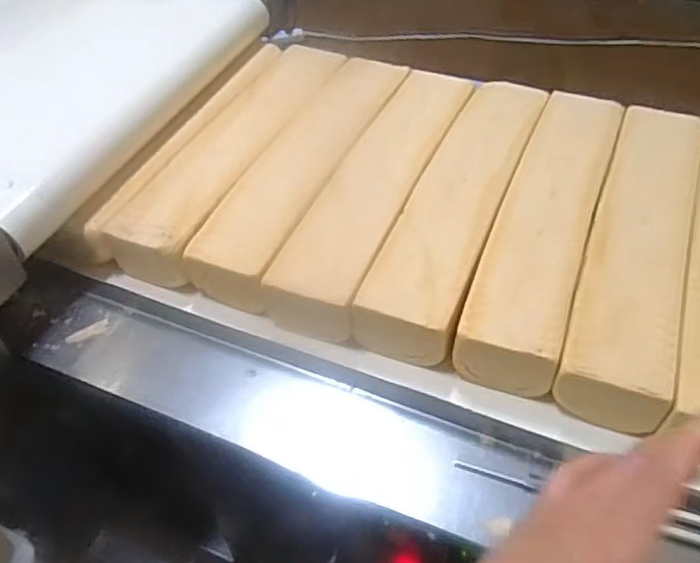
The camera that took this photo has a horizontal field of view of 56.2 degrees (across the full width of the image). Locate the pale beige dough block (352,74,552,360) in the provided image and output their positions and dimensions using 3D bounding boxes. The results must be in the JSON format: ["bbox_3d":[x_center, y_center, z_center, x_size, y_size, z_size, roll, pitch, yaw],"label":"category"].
[{"bbox_3d":[0.105,-0.076,0.619,0.080,0.057,0.360,17,50,16],"label":"pale beige dough block"}]

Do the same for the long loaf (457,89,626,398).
[{"bbox_3d":[0.178,-0.055,0.598,0.081,0.052,0.361,17,50,16],"label":"long loaf"}]

